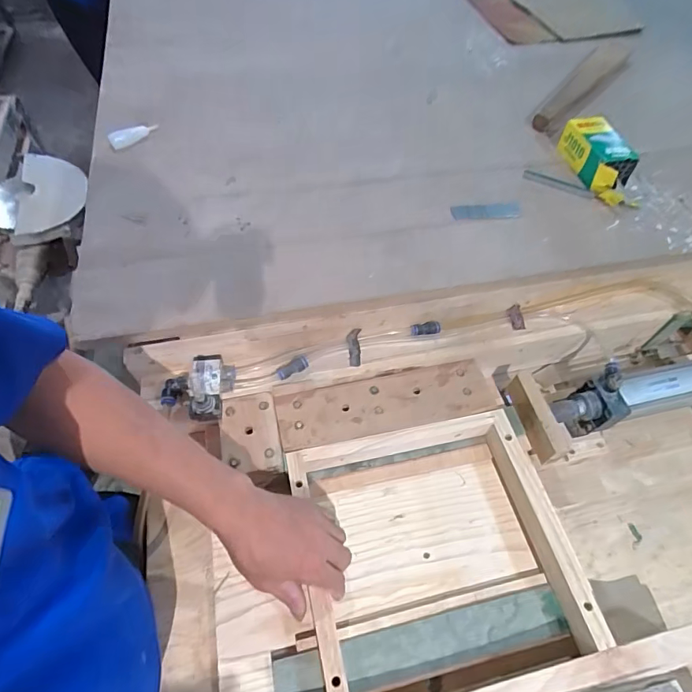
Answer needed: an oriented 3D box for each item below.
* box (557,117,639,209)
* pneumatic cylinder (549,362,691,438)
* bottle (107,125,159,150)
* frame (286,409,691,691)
[{"bbox_3d":[0.403,-0.293,0.703,0.069,0.050,0.164,-7,59,-7],"label":"box"},{"bbox_3d":[0.412,0.065,0.624,0.268,0.085,0.068,-11,60,-10],"label":"pneumatic cylinder"},{"bbox_3d":[-0.335,-0.334,0.707,0.075,0.018,0.017,-28,64,-18],"label":"bottle"},{"bbox_3d":[0.094,0.238,0.502,0.452,0.062,0.294,-10,60,-9],"label":"frame"}]

